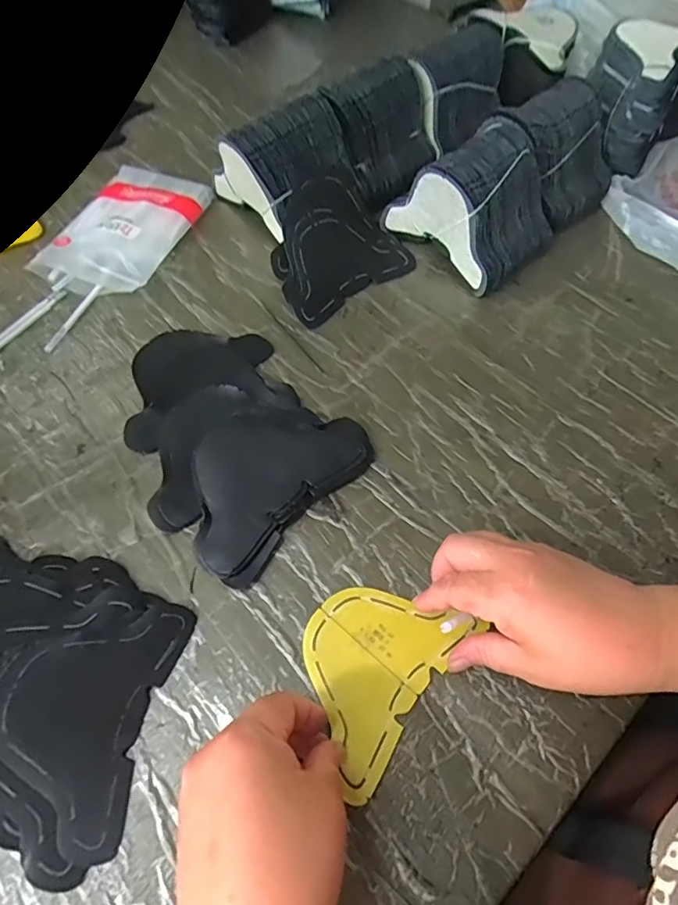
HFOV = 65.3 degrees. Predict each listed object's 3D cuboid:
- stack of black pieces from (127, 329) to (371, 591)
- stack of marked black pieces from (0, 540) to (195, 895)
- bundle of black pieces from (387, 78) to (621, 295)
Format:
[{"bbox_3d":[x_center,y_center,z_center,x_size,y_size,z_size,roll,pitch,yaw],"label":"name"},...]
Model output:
[{"bbox_3d":[-0.090,-0.021,0.414,0.151,0.018,0.211,-37,67,-21],"label":"stack of black pieces"},{"bbox_3d":[-0.213,0.126,0.305,0.212,0.046,0.155,12,60,5],"label":"stack of marked black pieces"},{"bbox_3d":[0.166,-0.270,0.516,0.201,0.106,0.133,-38,68,-21],"label":"bundle of black pieces"}]

